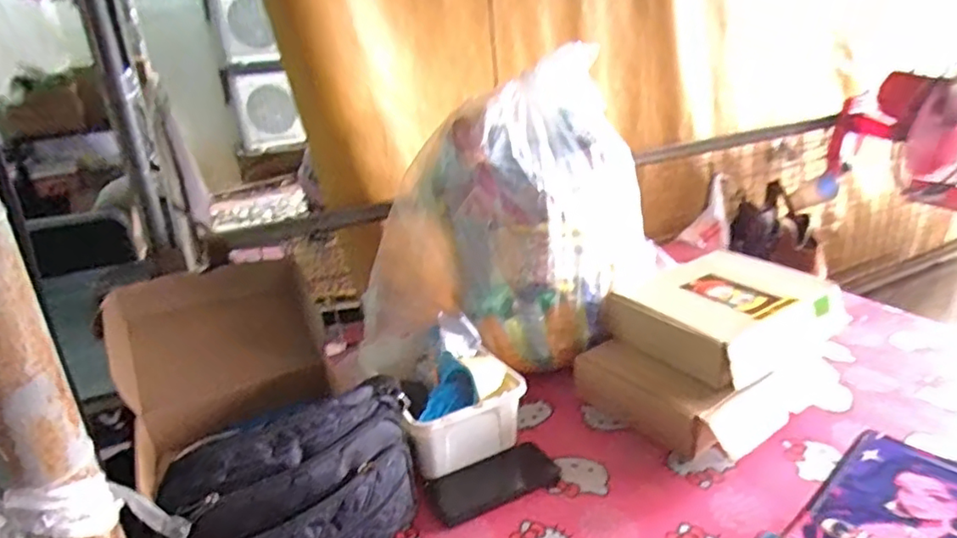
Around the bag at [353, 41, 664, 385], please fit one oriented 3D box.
[{"bbox_3d":[0.064,-0.105,1.019,0.449,0.380,0.446,1,23,11],"label":"bag"}]

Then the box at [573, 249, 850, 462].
[{"bbox_3d":[0.356,0.114,0.895,0.348,0.152,0.258,-20,27,-34],"label":"box"}]

